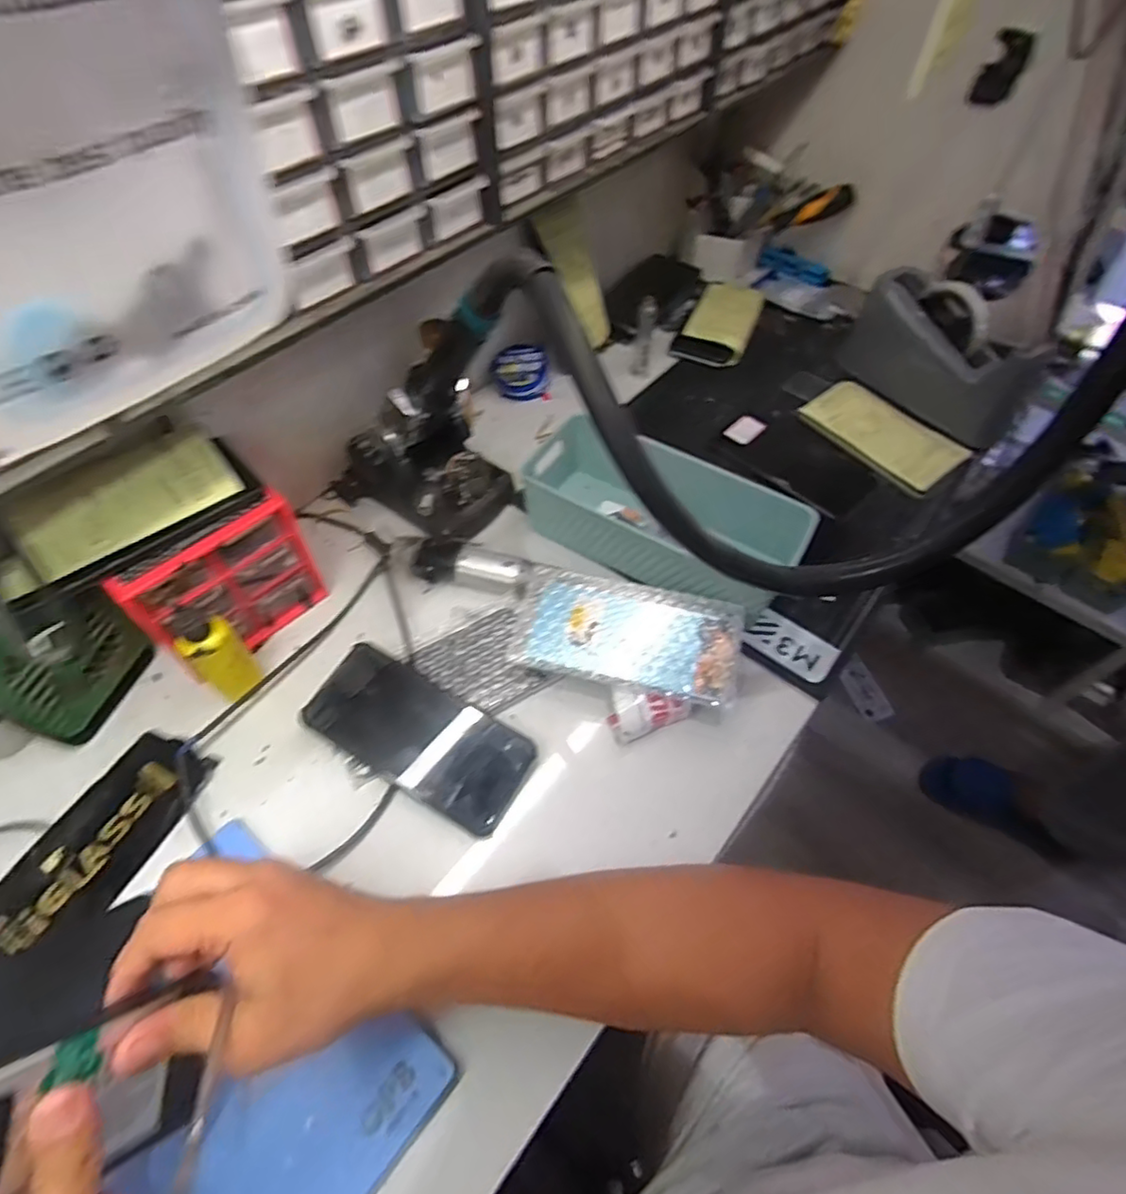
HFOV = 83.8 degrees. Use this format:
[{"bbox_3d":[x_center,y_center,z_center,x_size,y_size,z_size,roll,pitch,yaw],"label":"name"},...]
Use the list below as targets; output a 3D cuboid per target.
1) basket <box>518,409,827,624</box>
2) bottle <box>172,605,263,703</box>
[{"bbox_3d":[0.087,-0.070,0.563,0.236,0.085,0.107,29,60,16],"label":"basket"},{"bbox_3d":[-0.254,0.040,0.460,0.029,0.097,0.035,39,63,22],"label":"bottle"}]

